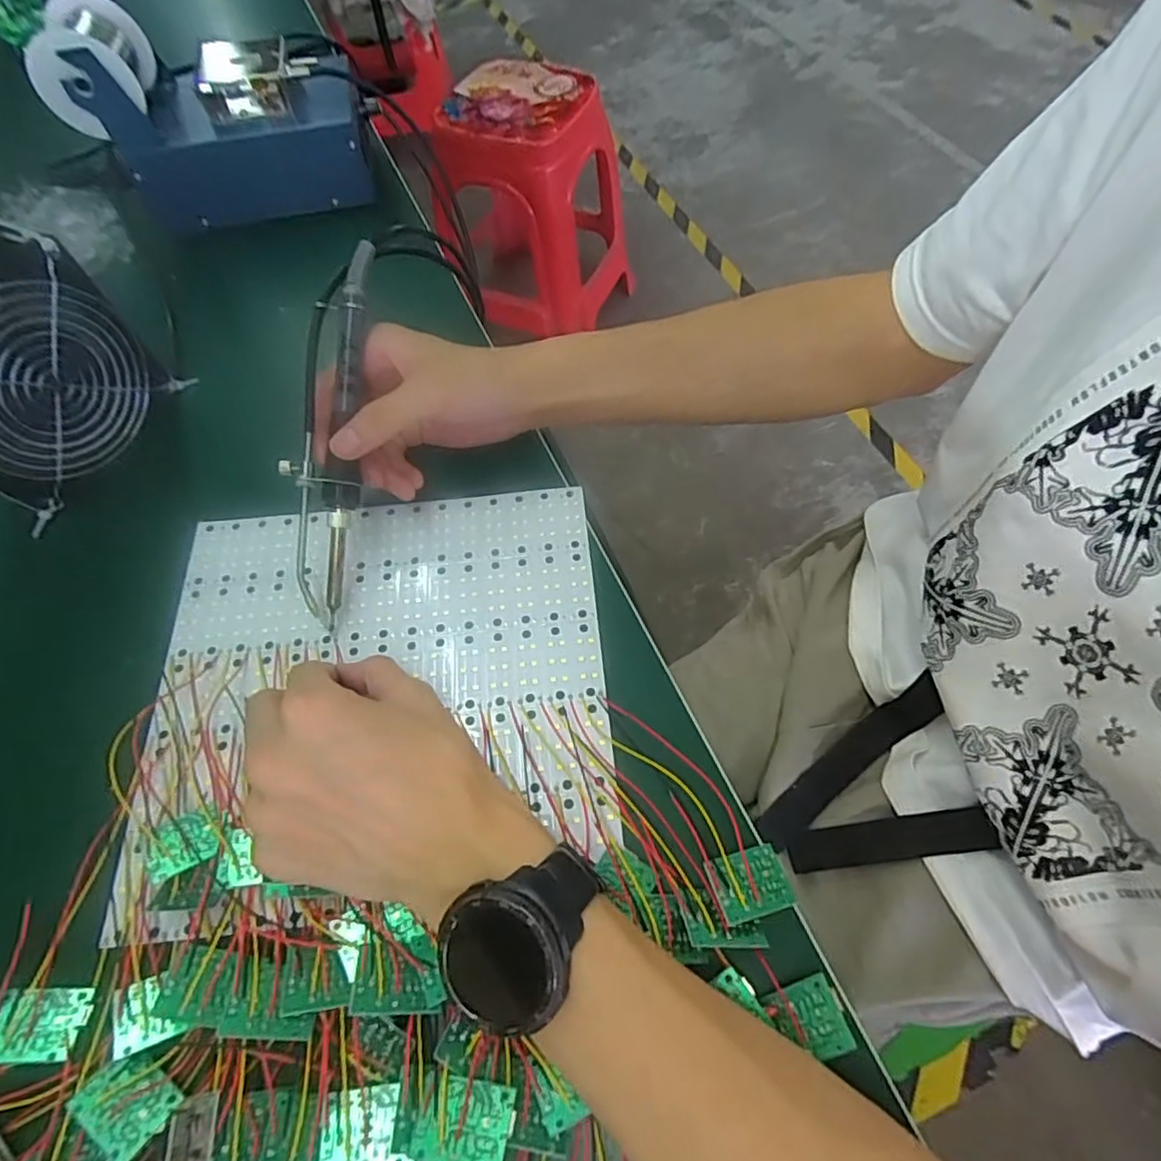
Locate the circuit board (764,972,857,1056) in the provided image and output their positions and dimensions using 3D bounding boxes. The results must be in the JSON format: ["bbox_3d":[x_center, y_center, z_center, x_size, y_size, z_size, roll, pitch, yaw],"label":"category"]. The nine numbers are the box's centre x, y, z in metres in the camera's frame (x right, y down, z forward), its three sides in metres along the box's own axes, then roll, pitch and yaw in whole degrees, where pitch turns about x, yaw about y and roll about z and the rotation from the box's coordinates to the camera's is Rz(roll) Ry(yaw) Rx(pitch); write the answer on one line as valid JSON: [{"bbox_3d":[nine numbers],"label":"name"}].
[{"bbox_3d":[0.089,0.172,0.246,0.027,0.004,0.025,-27,42,10],"label":"circuit board"}]

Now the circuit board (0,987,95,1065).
[{"bbox_3d":[-0.226,0.184,0.260,0.036,0.004,0.026,5,43,-11],"label":"circuit board"}]

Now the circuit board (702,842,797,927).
[{"bbox_3d":[0.074,0.131,0.273,0.034,0.004,0.025,-8,52,-19],"label":"circuit board"}]

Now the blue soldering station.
[{"bbox_3d":[-0.269,-0.367,0.500,0.185,0.108,0.087,-13,63,-5],"label":"blue soldering station"}]

